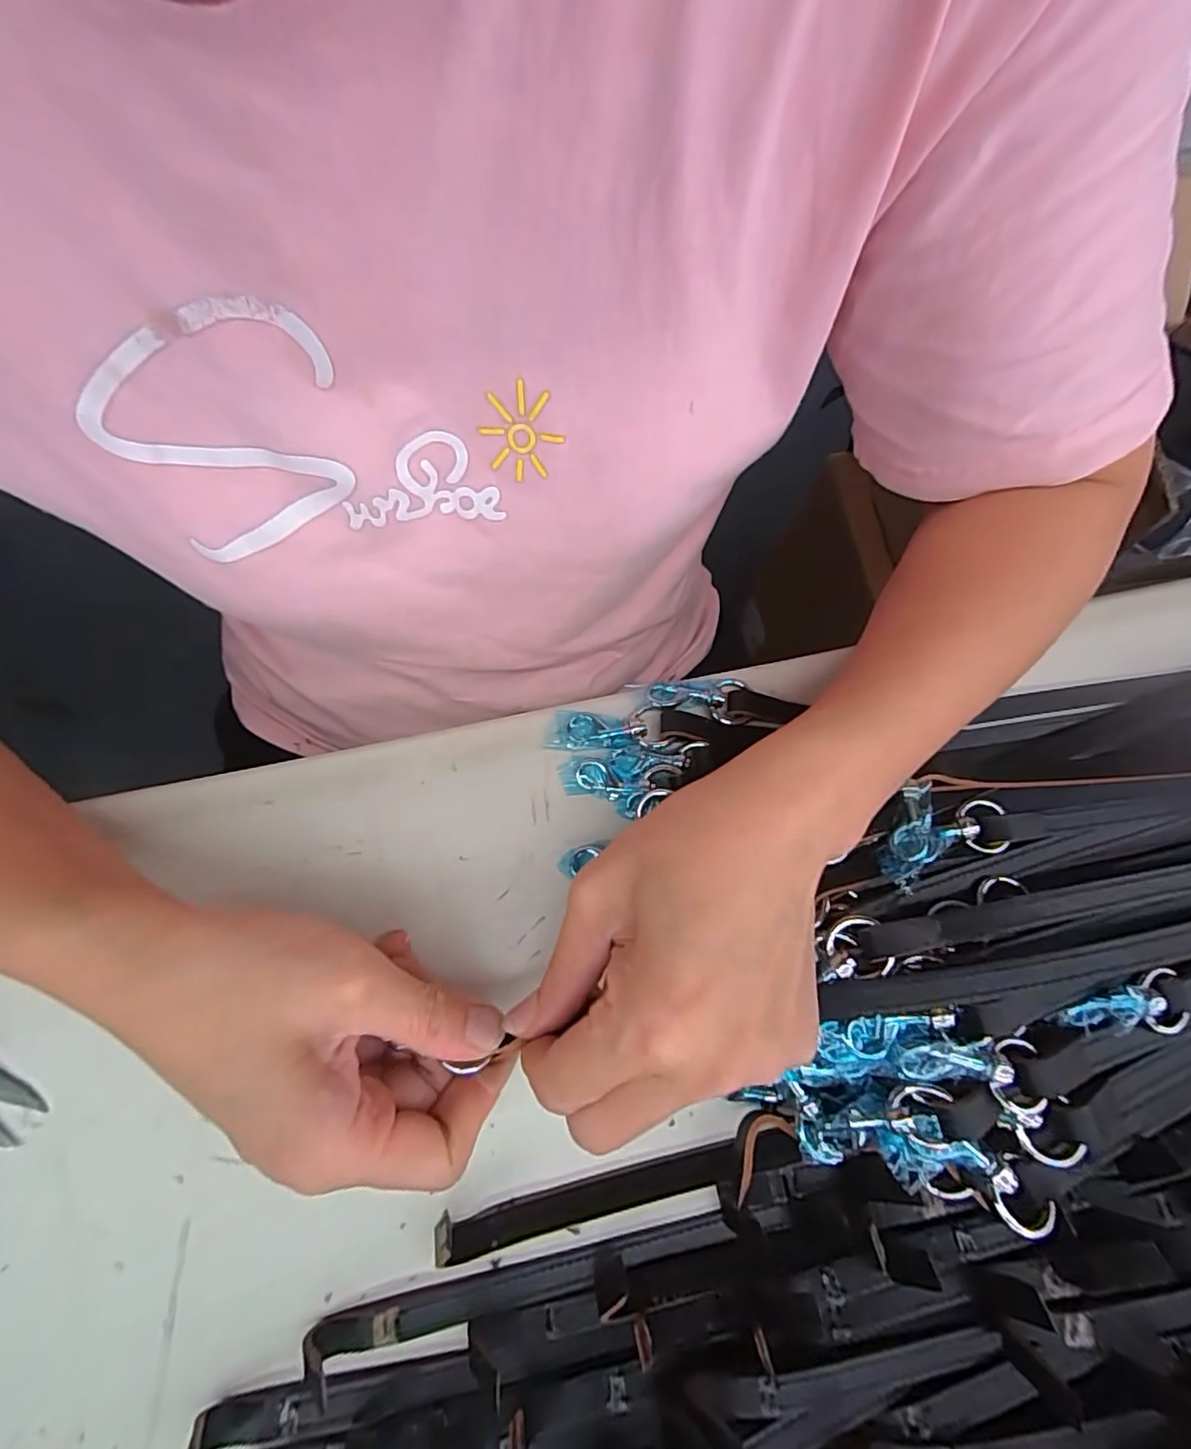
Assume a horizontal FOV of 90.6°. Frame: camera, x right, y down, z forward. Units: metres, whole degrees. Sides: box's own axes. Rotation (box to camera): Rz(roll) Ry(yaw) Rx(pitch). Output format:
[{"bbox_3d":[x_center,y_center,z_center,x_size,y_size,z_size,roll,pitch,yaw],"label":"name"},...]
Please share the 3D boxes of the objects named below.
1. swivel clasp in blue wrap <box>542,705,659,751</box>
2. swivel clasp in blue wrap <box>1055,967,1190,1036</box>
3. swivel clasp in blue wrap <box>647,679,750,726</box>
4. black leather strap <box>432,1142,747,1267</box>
[{"bbox_3d":[0.002,0.001,0.269,0.048,0.006,0.018,-2,73,-5],"label":"swivel clasp in blue wrap"},{"bbox_3d":[0.188,0.102,0.208,0.050,0.005,0.021,-9,74,-7],"label":"swivel clasp in blue wrap"},{"bbox_3d":[0.047,-0.010,0.274,0.045,0.008,0.020,-1,73,-4],"label":"swivel clasp in blue wrap"},{"bbox_3d":[-0.001,0.183,0.226,0.116,0.014,0.016,-10,74,-7],"label":"black leather strap"}]

